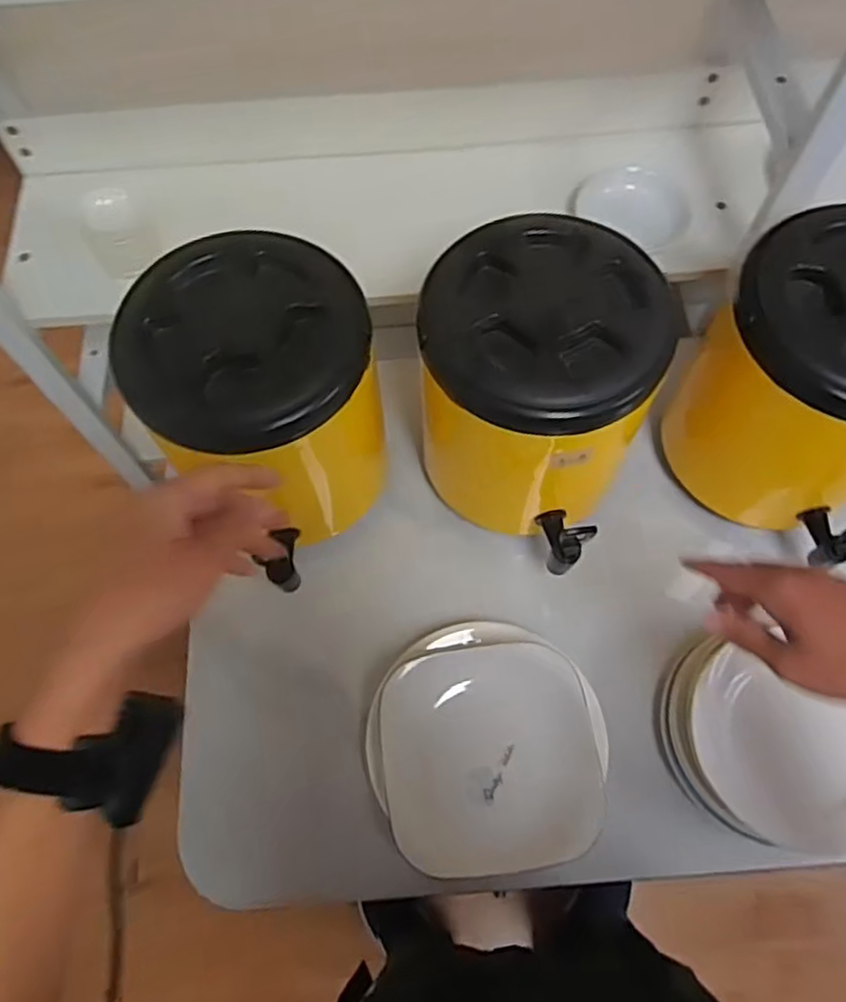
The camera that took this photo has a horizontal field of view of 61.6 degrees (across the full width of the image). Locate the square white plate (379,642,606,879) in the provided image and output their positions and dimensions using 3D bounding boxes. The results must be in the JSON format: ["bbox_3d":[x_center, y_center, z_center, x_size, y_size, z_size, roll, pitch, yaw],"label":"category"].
[{"bbox_3d":[0.063,0.239,0.665,0.192,0.029,0.194,-9,67,-1],"label":"square white plate"}]

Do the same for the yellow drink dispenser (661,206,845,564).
[{"bbox_3d":[0.395,-0.106,0.699,0.248,0.264,0.218,32,73,15],"label":"yellow drink dispenser"}]

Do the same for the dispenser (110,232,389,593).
[{"bbox_3d":[-0.150,-0.090,0.702,0.206,0.284,0.219,-1,68,3],"label":"dispenser"}]

